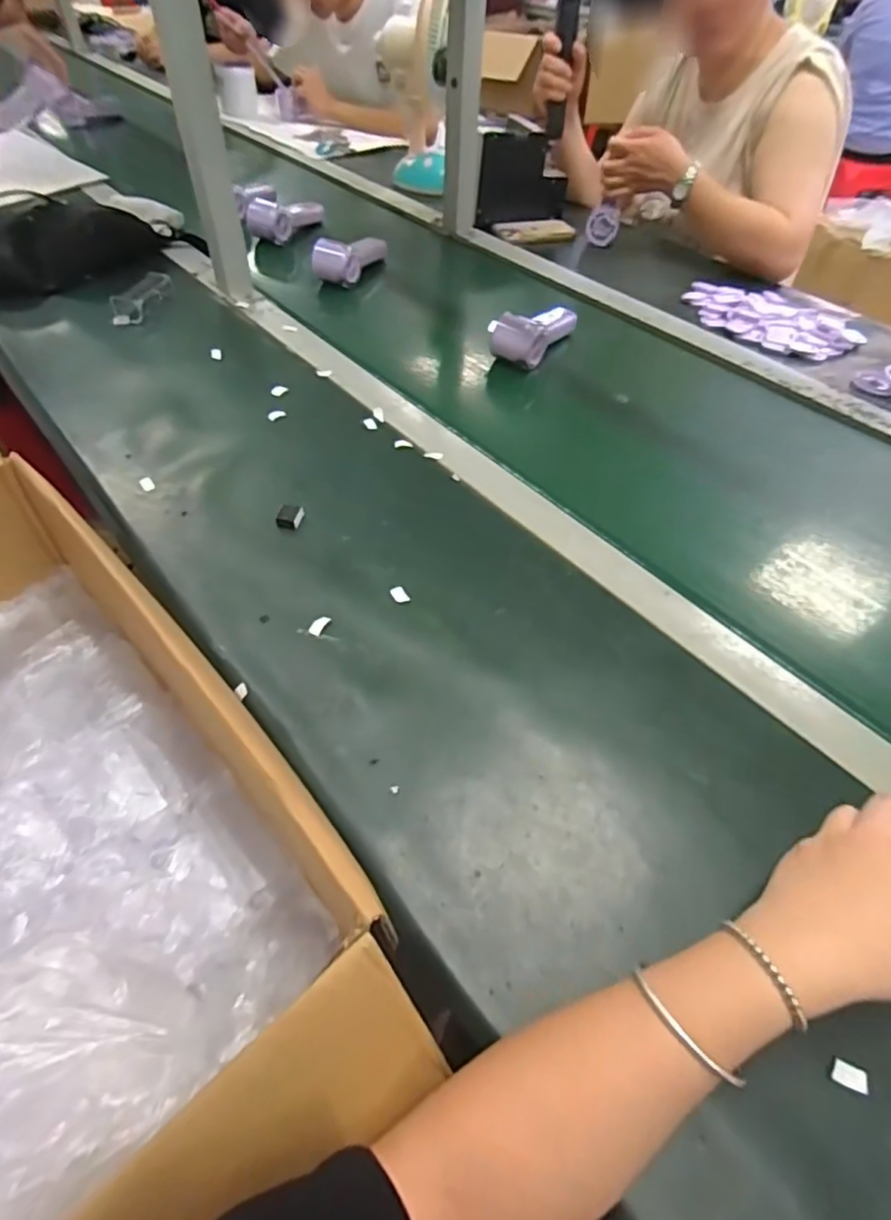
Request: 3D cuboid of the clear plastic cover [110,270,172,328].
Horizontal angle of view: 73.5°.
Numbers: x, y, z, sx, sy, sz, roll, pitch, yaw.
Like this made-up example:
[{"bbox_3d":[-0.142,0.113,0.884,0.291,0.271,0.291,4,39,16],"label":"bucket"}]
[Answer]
[{"bbox_3d":[-0.437,-0.456,0.859,0.046,0.031,0.159,2,50,0],"label":"clear plastic cover"}]

